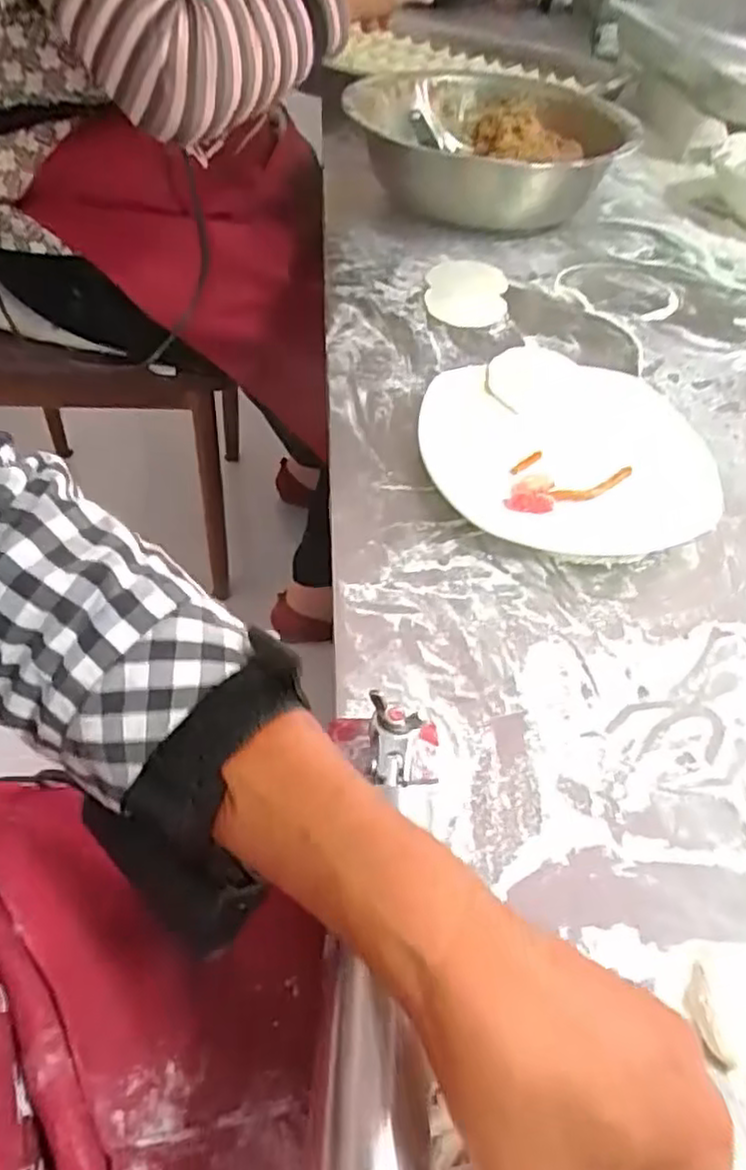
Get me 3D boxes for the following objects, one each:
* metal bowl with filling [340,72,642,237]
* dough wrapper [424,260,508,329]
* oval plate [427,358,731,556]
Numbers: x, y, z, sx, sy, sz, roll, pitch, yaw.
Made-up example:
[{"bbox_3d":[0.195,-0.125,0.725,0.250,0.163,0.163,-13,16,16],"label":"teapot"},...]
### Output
[{"bbox_3d":[0.123,-0.468,0.770,0.257,0.077,0.294,-9,50,-13],"label":"metal bowl with filling"},{"bbox_3d":[0.082,-0.260,0.631,0.068,0.007,0.131,9,48,3],"label":"dough wrapper"},{"bbox_3d":[0.125,-0.085,0.466,0.181,0.026,0.158,-1,48,-6],"label":"oval plate"}]

